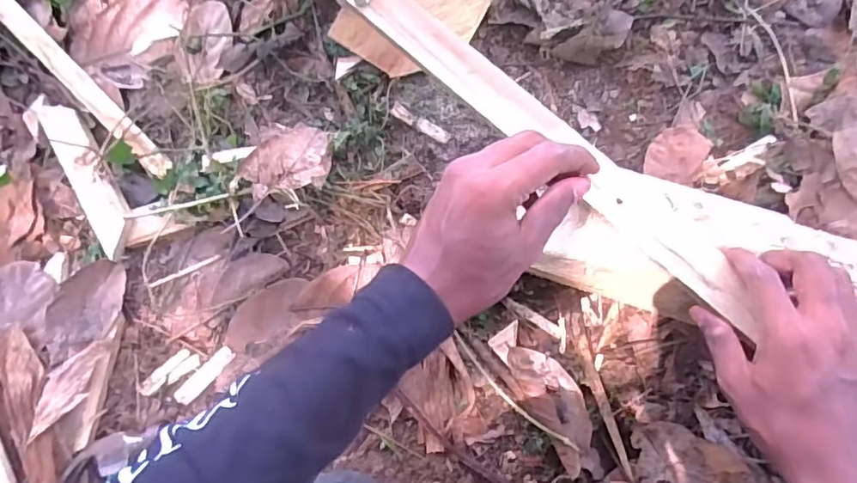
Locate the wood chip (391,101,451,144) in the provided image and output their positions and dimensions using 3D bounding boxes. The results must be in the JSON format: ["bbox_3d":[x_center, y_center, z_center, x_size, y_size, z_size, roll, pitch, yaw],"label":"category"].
[{"bbox_3d":[-0.007,-0.104,0.494,0.056,0.005,0.012,28,87,-5],"label":"wood chip"}]

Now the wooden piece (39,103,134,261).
[{"bbox_3d":[-0.309,-0.061,0.510,0.036,0.017,0.159,-29,82,2],"label":"wooden piece"}]

